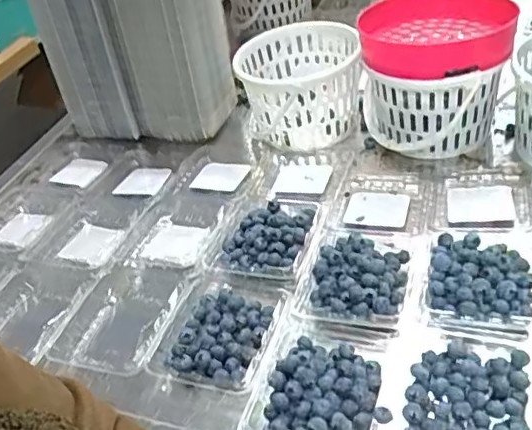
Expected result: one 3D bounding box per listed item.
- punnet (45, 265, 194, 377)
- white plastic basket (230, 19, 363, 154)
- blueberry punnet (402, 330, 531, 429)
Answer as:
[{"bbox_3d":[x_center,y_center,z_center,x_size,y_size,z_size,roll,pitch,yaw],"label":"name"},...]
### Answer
[{"bbox_3d":[-0.154,0.122,0.620,0.115,0.061,0.126,10,39,23],"label":"punnet"},{"bbox_3d":[0.047,-0.186,0.824,0.153,0.125,0.153,-10,36,-2],"label":"white plastic basket"},{"bbox_3d":[0.163,0.156,0.471,0.091,0.037,0.118,8,39,21],"label":"blueberry punnet"}]

